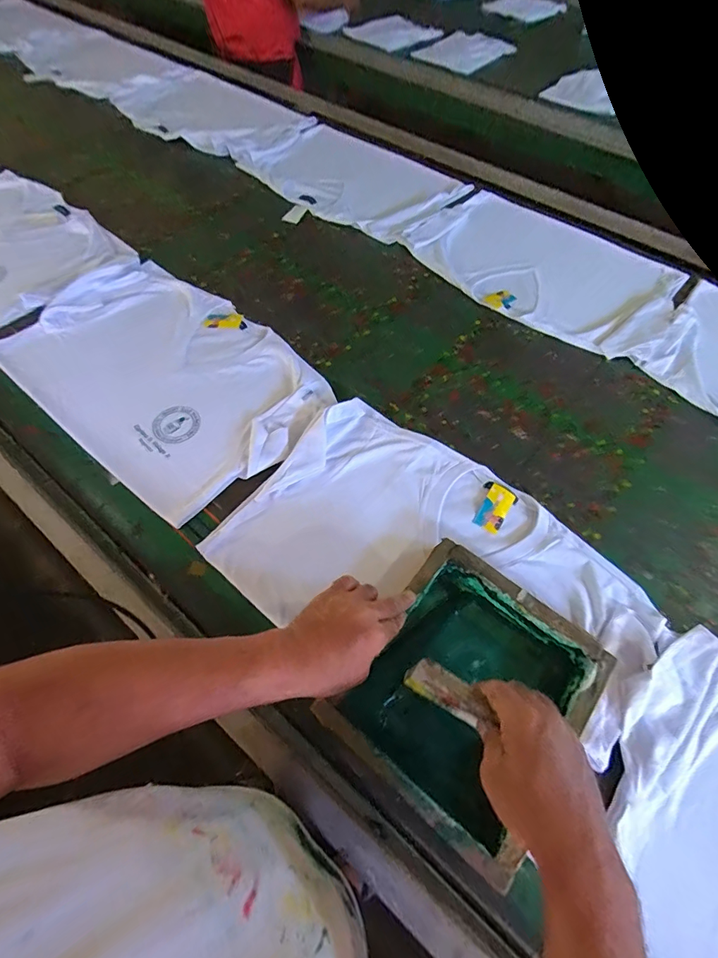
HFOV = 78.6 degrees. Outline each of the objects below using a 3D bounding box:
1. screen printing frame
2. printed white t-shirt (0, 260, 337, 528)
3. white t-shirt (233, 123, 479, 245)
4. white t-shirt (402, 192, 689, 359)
[{"bbox_3d":[0.123,0.239,0.503,0.230,0.051,0.259,36,65,18],"label":"screen printing frame"},{"bbox_3d":[-0.333,-0.189,0.757,0.544,0.026,0.360,37,66,18],"label":"printed white t-shirt"},{"bbox_3d":[-0.019,-0.767,1.109,0.505,0.029,0.362,39,66,19],"label":"white t-shirt"},{"bbox_3d":[0.399,-0.464,0.951,0.526,0.026,0.389,39,66,19],"label":"white t-shirt"}]

